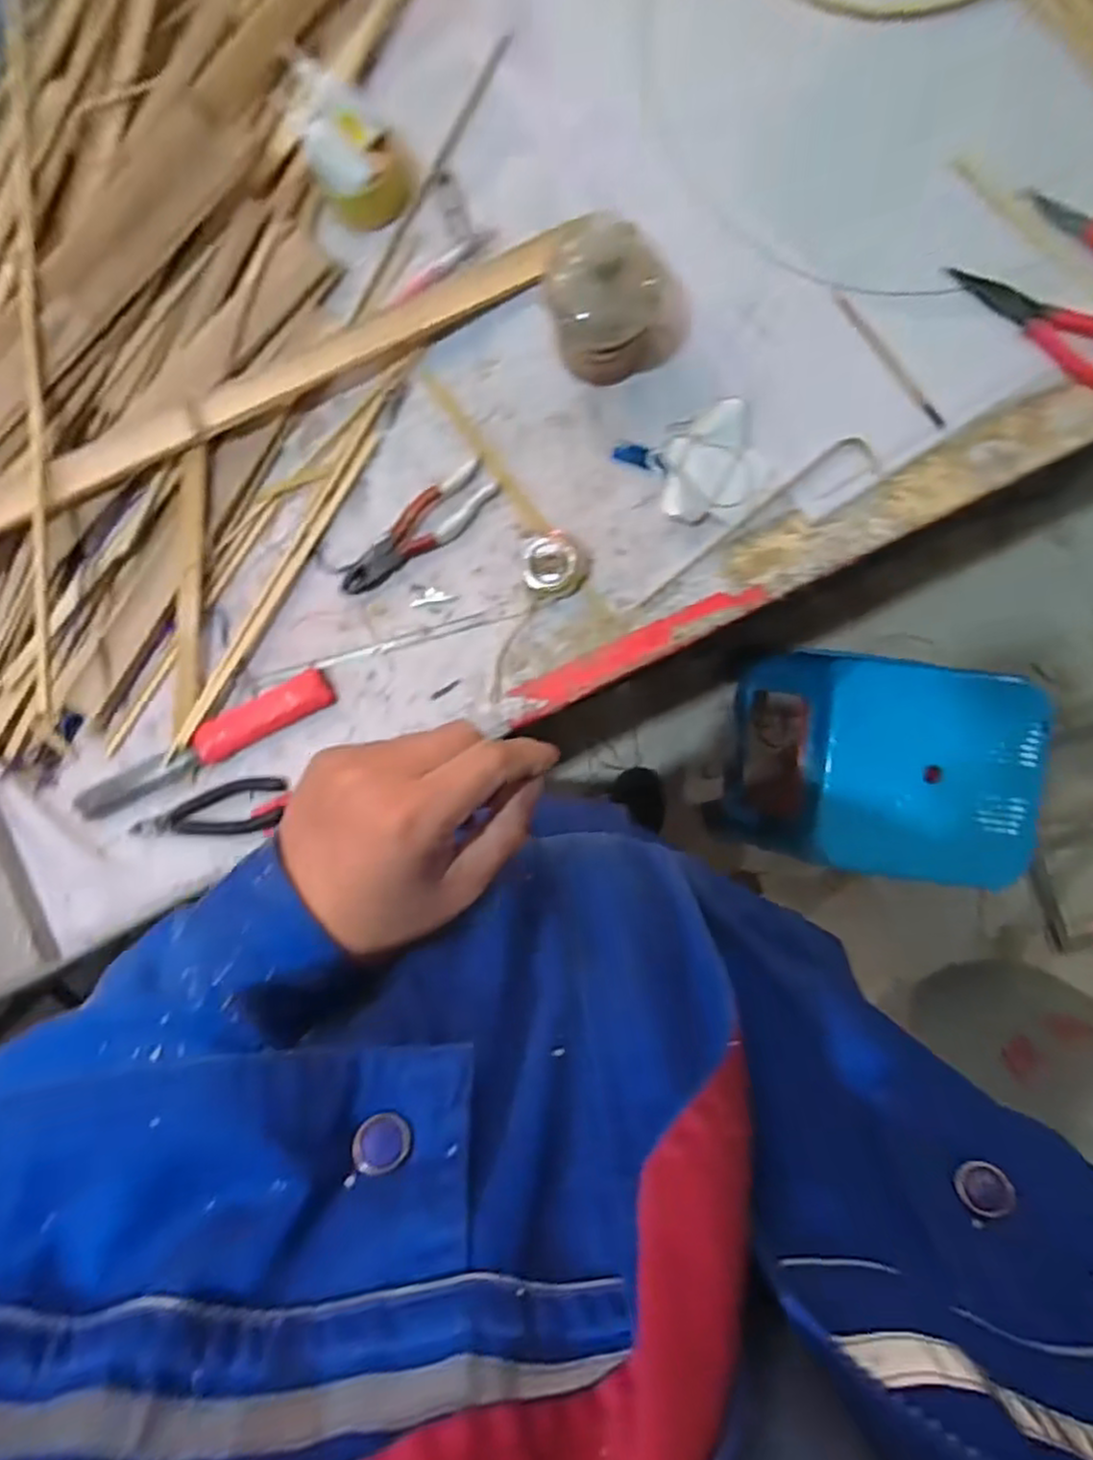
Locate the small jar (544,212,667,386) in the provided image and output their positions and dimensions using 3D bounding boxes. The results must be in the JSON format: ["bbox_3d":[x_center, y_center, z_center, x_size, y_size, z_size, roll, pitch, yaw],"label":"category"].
[{"bbox_3d":[0.049,-0.364,0.613,0.097,0.114,0.090,0,91,3],"label":"small jar"}]

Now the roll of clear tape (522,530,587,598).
[{"bbox_3d":[0.007,-0.151,0.665,0.058,0.041,0.054,7,91,3],"label":"roll of clear tape"}]

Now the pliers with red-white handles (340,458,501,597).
[{"bbox_3d":[-0.125,-0.190,0.683,0.169,0.013,0.049,-30,89,3],"label":"pliers with red-white handles"}]

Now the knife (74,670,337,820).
[{"bbox_3d":[-0.333,0.018,0.697,0.274,0.018,0.040,-27,89,3],"label":"knife"}]

